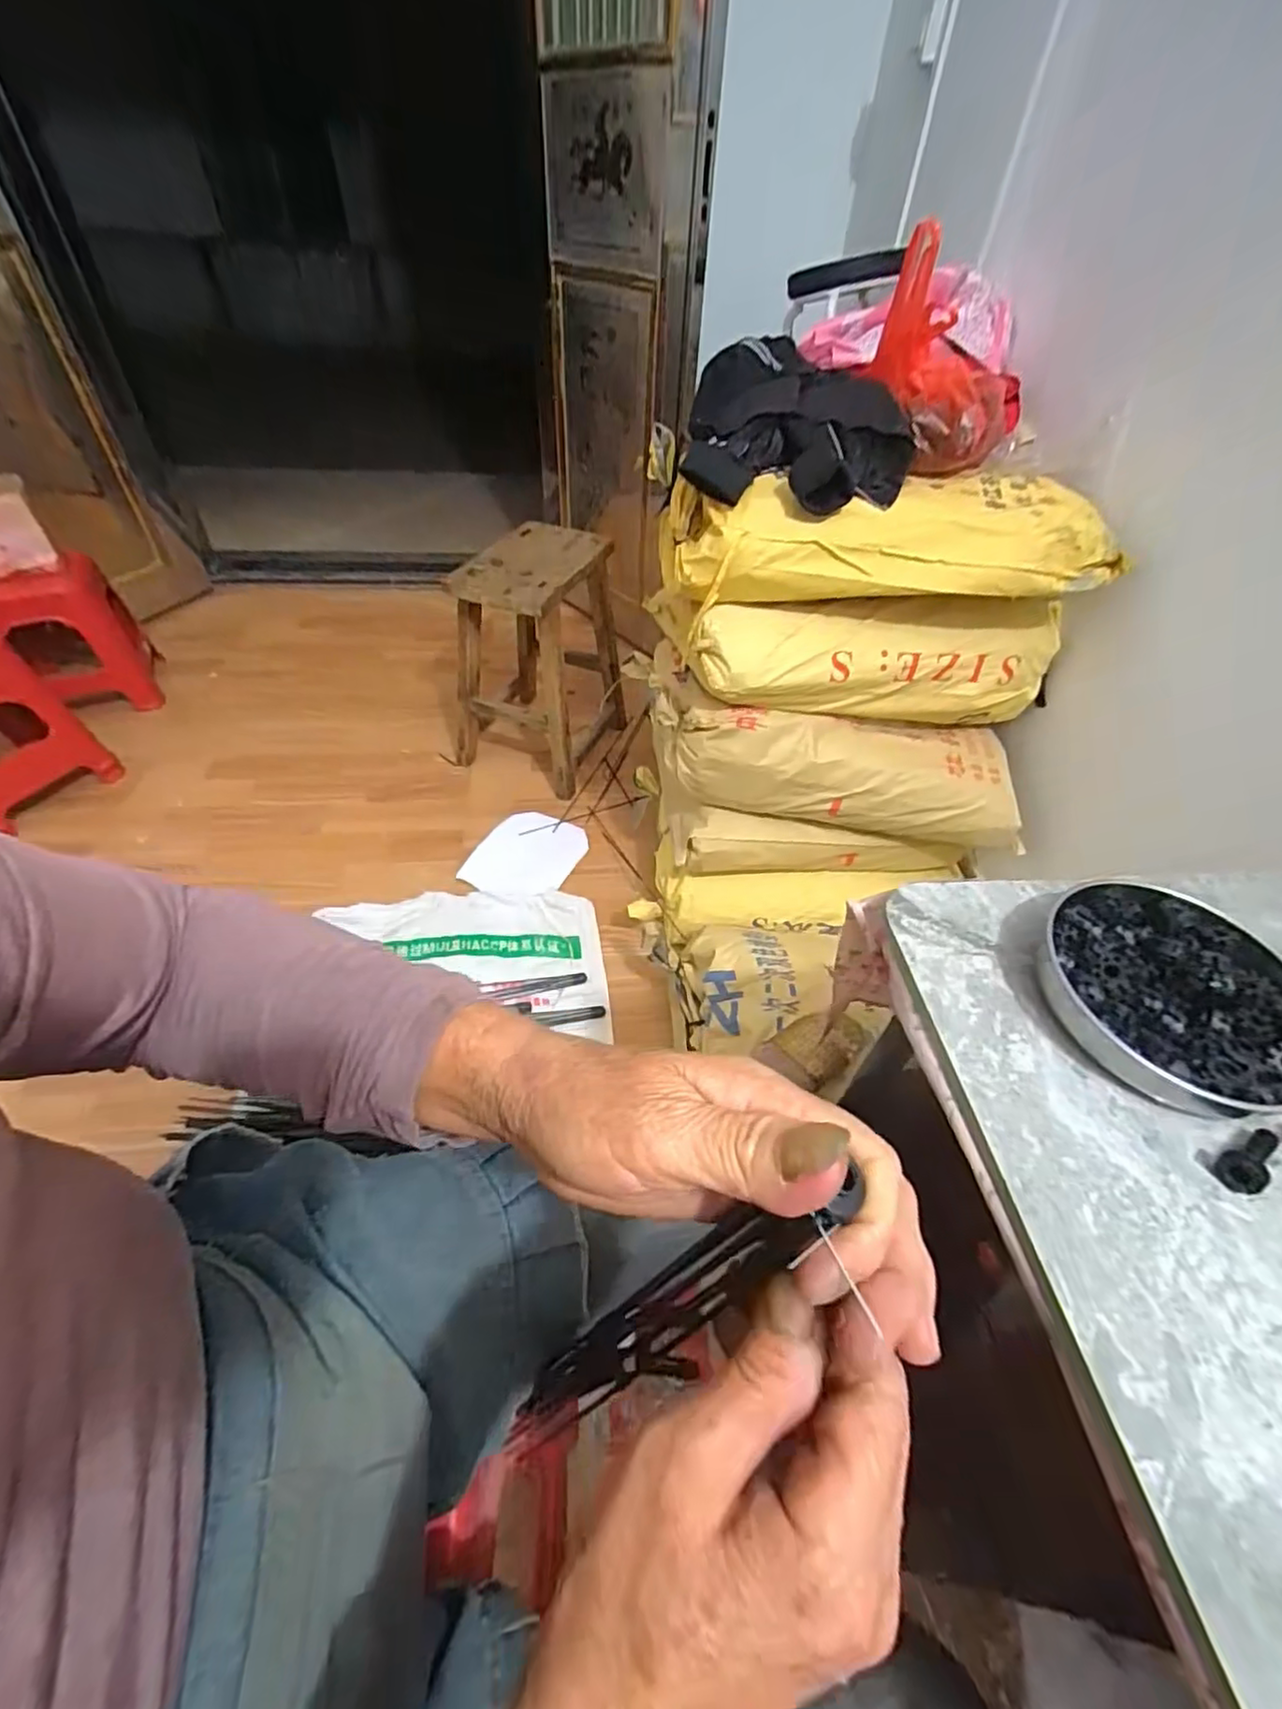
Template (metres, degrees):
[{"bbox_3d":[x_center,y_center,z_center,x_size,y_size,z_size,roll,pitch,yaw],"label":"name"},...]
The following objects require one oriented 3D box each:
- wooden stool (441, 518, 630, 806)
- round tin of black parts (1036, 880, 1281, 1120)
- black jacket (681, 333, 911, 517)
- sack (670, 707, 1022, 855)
[{"bbox_3d":[-0.252,-0.492,1.608,0.365,0.510,0.483,17,47,13],"label":"wooden stool"},{"bbox_3d":[0.300,0.075,0.357,0.137,0.028,0.128,20,48,16],"label":"round tin of black parts"},{"bbox_3d":[0.211,-0.574,0.873,0.284,0.140,0.239,24,49,19],"label":"black jacket"},{"bbox_3d":[0.354,-0.152,1.108,0.592,0.190,0.175,1,46,-2],"label":"sack"}]

